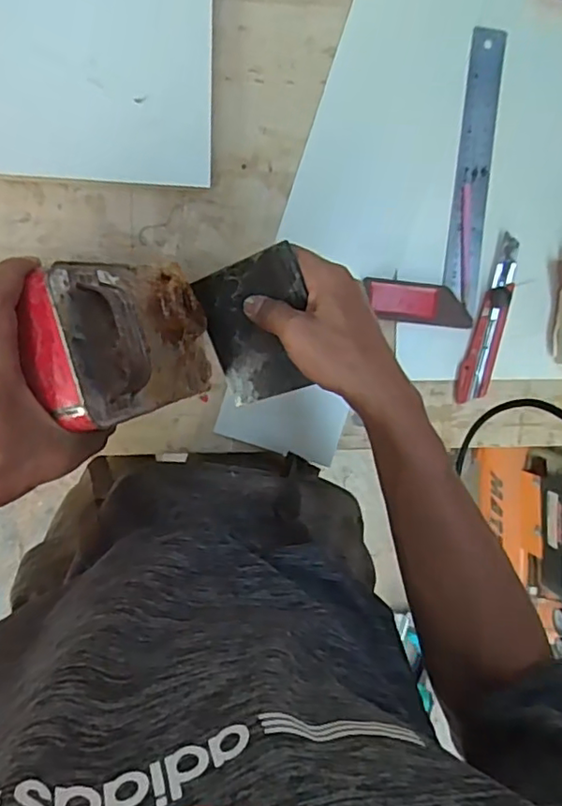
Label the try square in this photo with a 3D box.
[{"bbox_3d":[0.166,-0.231,0.611,0.107,0.021,0.298,7,96,-6],"label":"try square"}]

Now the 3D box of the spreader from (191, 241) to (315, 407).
[{"bbox_3d":[-0.017,-0.057,0.465,0.099,0.007,0.107,-13,100,39],"label":"spreader"}]

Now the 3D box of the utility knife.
[{"bbox_3d":[0.219,-0.086,0.633,0.030,0.017,0.173,11,96,-7],"label":"utility knife"}]

